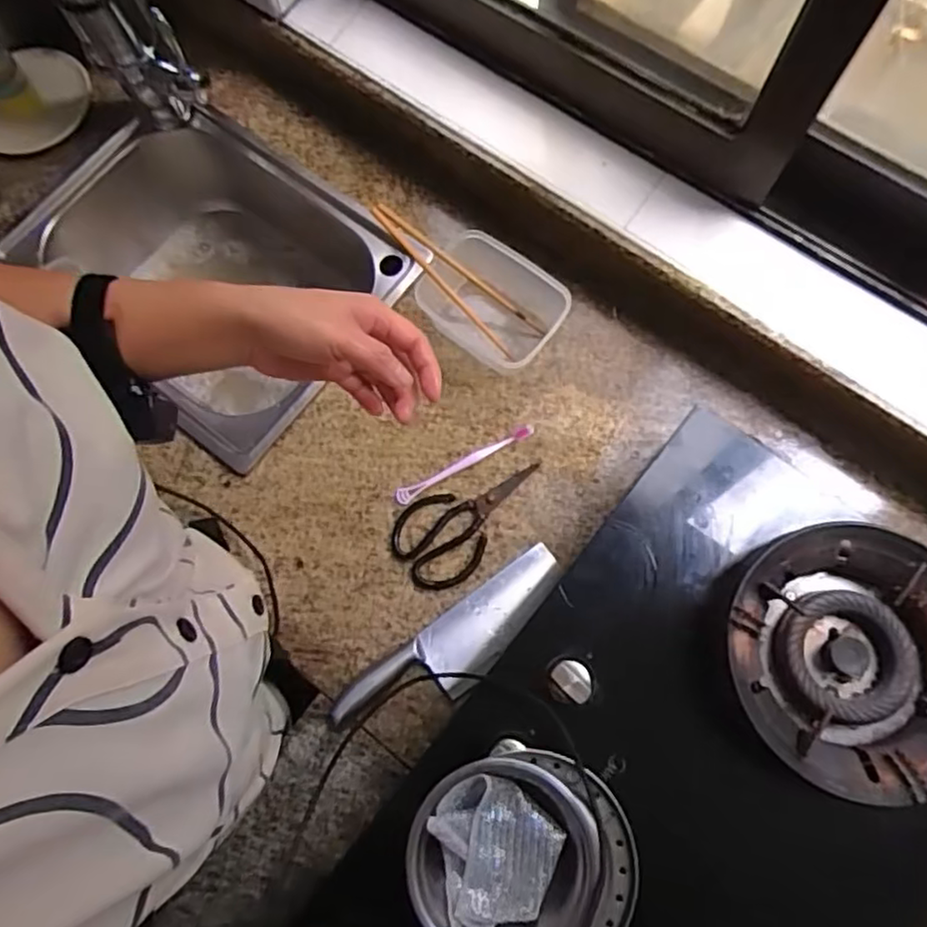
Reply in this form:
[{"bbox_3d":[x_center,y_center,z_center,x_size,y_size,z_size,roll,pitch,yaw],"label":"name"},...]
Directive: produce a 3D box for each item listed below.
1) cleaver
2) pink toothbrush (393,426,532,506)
[{"bbox_3d":[-0.006,0.197,0.699,0.279,0.013,0.076,-37,76,-8],"label":"cleaver"},{"bbox_3d":[0.002,0.000,0.757,0.174,0.007,0.018,-29,76,-6],"label":"pink toothbrush"}]

